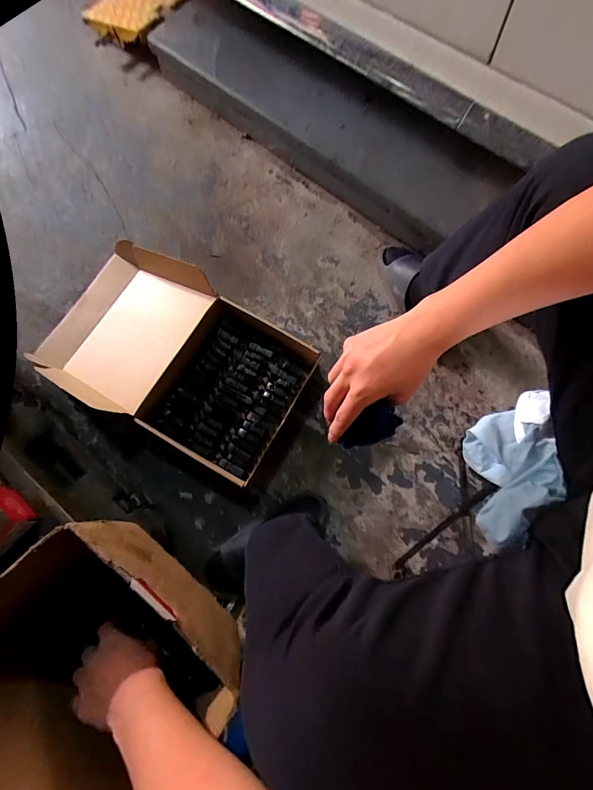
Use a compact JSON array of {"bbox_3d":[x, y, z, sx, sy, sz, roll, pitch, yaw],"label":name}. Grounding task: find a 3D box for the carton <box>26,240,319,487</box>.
[{"bbox_3d":[-0.278,-0.094,0.752,0.590,0.118,0.344,30,79,7],"label":"carton"}]

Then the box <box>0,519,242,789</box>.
[{"bbox_3d":[-0.212,0.290,0.378,0.256,0.157,0.195,39,80,9],"label":"box"}]

